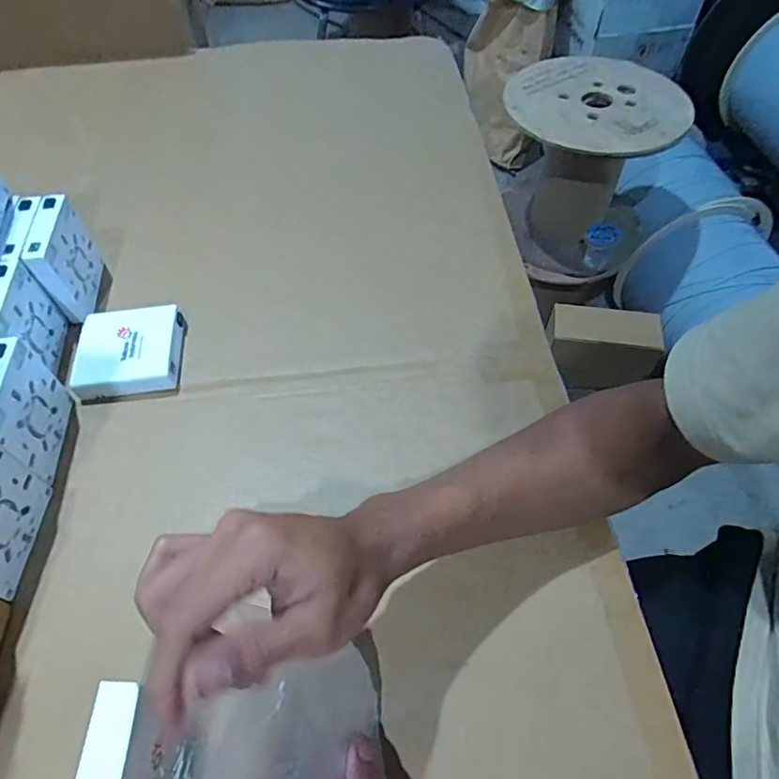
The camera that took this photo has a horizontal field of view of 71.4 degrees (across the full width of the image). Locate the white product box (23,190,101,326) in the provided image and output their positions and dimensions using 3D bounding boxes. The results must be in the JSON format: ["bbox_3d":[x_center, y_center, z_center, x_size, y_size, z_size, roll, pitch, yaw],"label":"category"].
[{"bbox_3d":[-0.306,-0.125,0.516,0.022,0.080,0.084,-3,57,-2],"label":"white product box"}]

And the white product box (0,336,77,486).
[{"bbox_3d":[-0.285,0.017,0.423,0.024,0.084,0.090,-7,57,-5],"label":"white product box"}]

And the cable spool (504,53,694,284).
[{"bbox_3d":[0.404,-0.469,1.157,0.344,0.315,0.354,18,58,11],"label":"cable spool"}]

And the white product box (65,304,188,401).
[{"bbox_3d":[-0.238,-0.036,0.498,0.087,0.022,0.083,-5,57,-4],"label":"white product box"}]

